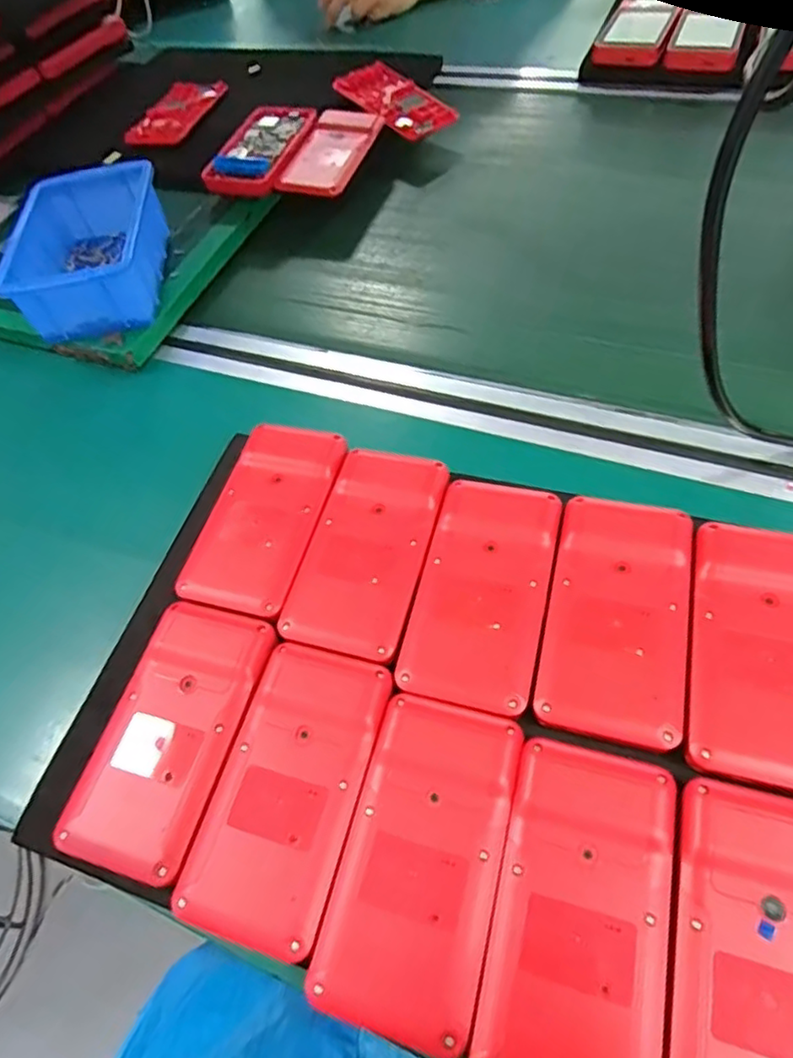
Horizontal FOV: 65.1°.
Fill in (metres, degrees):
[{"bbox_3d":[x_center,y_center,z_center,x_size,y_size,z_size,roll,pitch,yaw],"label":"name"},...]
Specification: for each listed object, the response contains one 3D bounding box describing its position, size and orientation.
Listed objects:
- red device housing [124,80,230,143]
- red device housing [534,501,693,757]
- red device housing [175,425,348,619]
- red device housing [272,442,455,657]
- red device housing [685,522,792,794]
[{"bbox_3d":[-0.220,-0.415,0.618,0.055,0.010,0.117,22,64,9],"label":"red device housing"},{"bbox_3d":[0.103,0.037,0.291,0.060,0.009,0.118,10,59,14],"label":"red device housing"},{"bbox_3d":[-0.074,-0.010,0.347,0.062,0.011,0.116,11,60,15],"label":"red device housing"},{"bbox_3d":[-0.015,0.008,0.331,0.063,0.011,0.119,11,60,14],"label":"red device housing"},{"bbox_3d":[0.164,0.052,0.273,0.062,0.013,0.116,11,60,14],"label":"red device housing"}]

